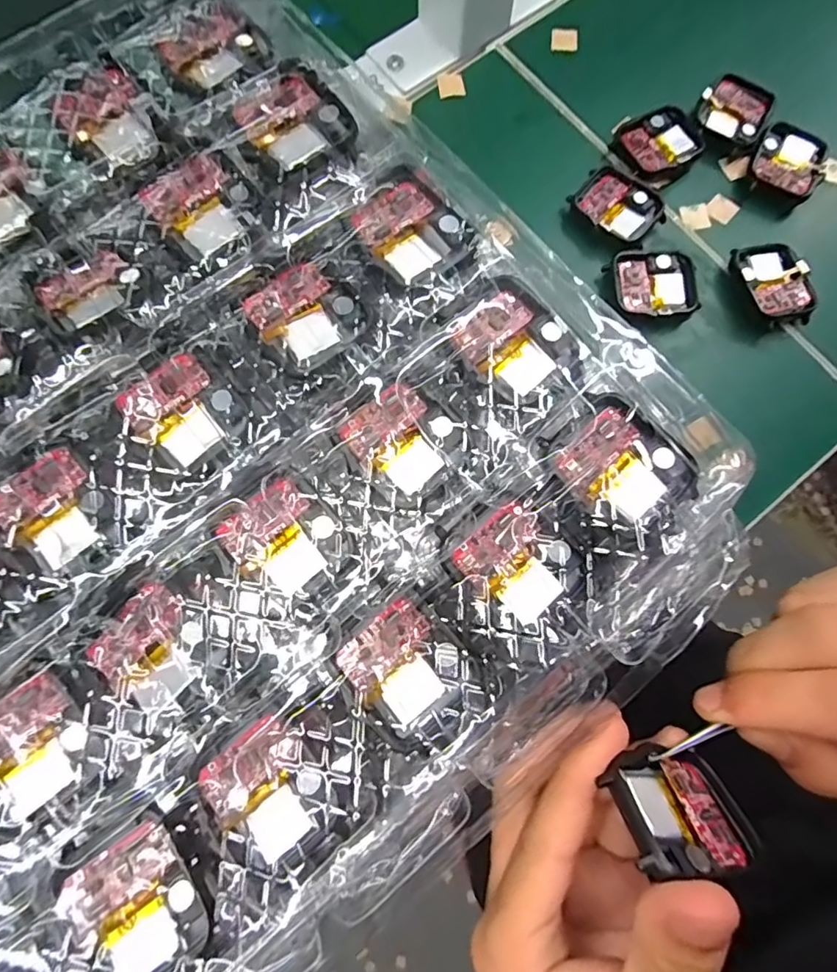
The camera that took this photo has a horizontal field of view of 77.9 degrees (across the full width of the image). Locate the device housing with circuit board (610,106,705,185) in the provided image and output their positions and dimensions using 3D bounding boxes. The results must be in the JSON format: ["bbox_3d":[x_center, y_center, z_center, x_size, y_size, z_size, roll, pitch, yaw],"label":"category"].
[{"bbox_3d":[0.134,-0.192,0.288,0.044,0.007,0.040,-27,80,-6],"label":"device housing with circuit board"}]

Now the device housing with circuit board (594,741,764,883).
[{"bbox_3d":[0.082,0.100,0.162,0.044,0.005,0.036,11,33,-19],"label":"device housing with circuit board"}]

